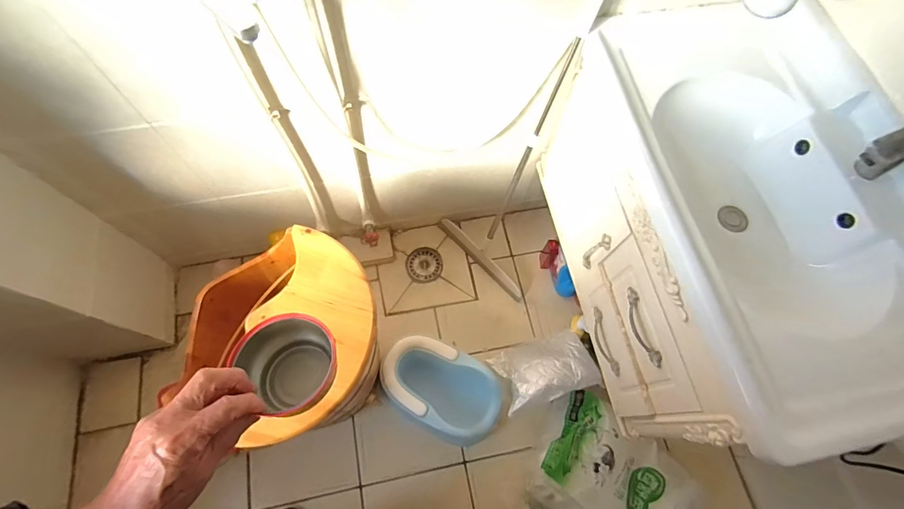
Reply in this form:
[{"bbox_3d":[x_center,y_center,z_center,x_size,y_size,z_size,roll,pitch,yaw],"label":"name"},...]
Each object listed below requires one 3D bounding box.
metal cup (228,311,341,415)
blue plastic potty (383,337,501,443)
[{"bbox_3d":[-0.165,0.111,0.450,0.088,0.064,0.084,-36,75,-15],"label":"metal cup"},{"bbox_3d":[-0.032,0.387,1.256,0.347,0.150,0.231,26,70,7],"label":"blue plastic potty"}]

